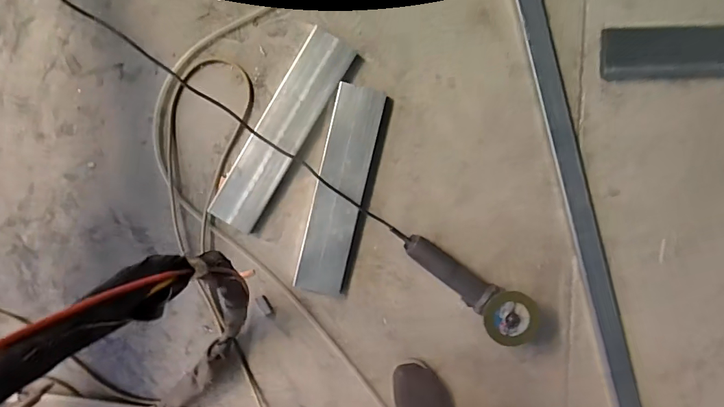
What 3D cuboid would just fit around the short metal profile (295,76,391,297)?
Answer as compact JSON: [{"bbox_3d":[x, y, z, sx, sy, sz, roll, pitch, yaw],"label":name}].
[{"bbox_3d":[-0.044,-0.025,0.929,0.104,0.042,0.438,13,94,-2],"label":"short metal profile"}]

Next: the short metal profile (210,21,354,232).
[{"bbox_3d":[-0.167,-0.149,0.921,0.099,0.029,0.441,31,93,-3],"label":"short metal profile"}]

